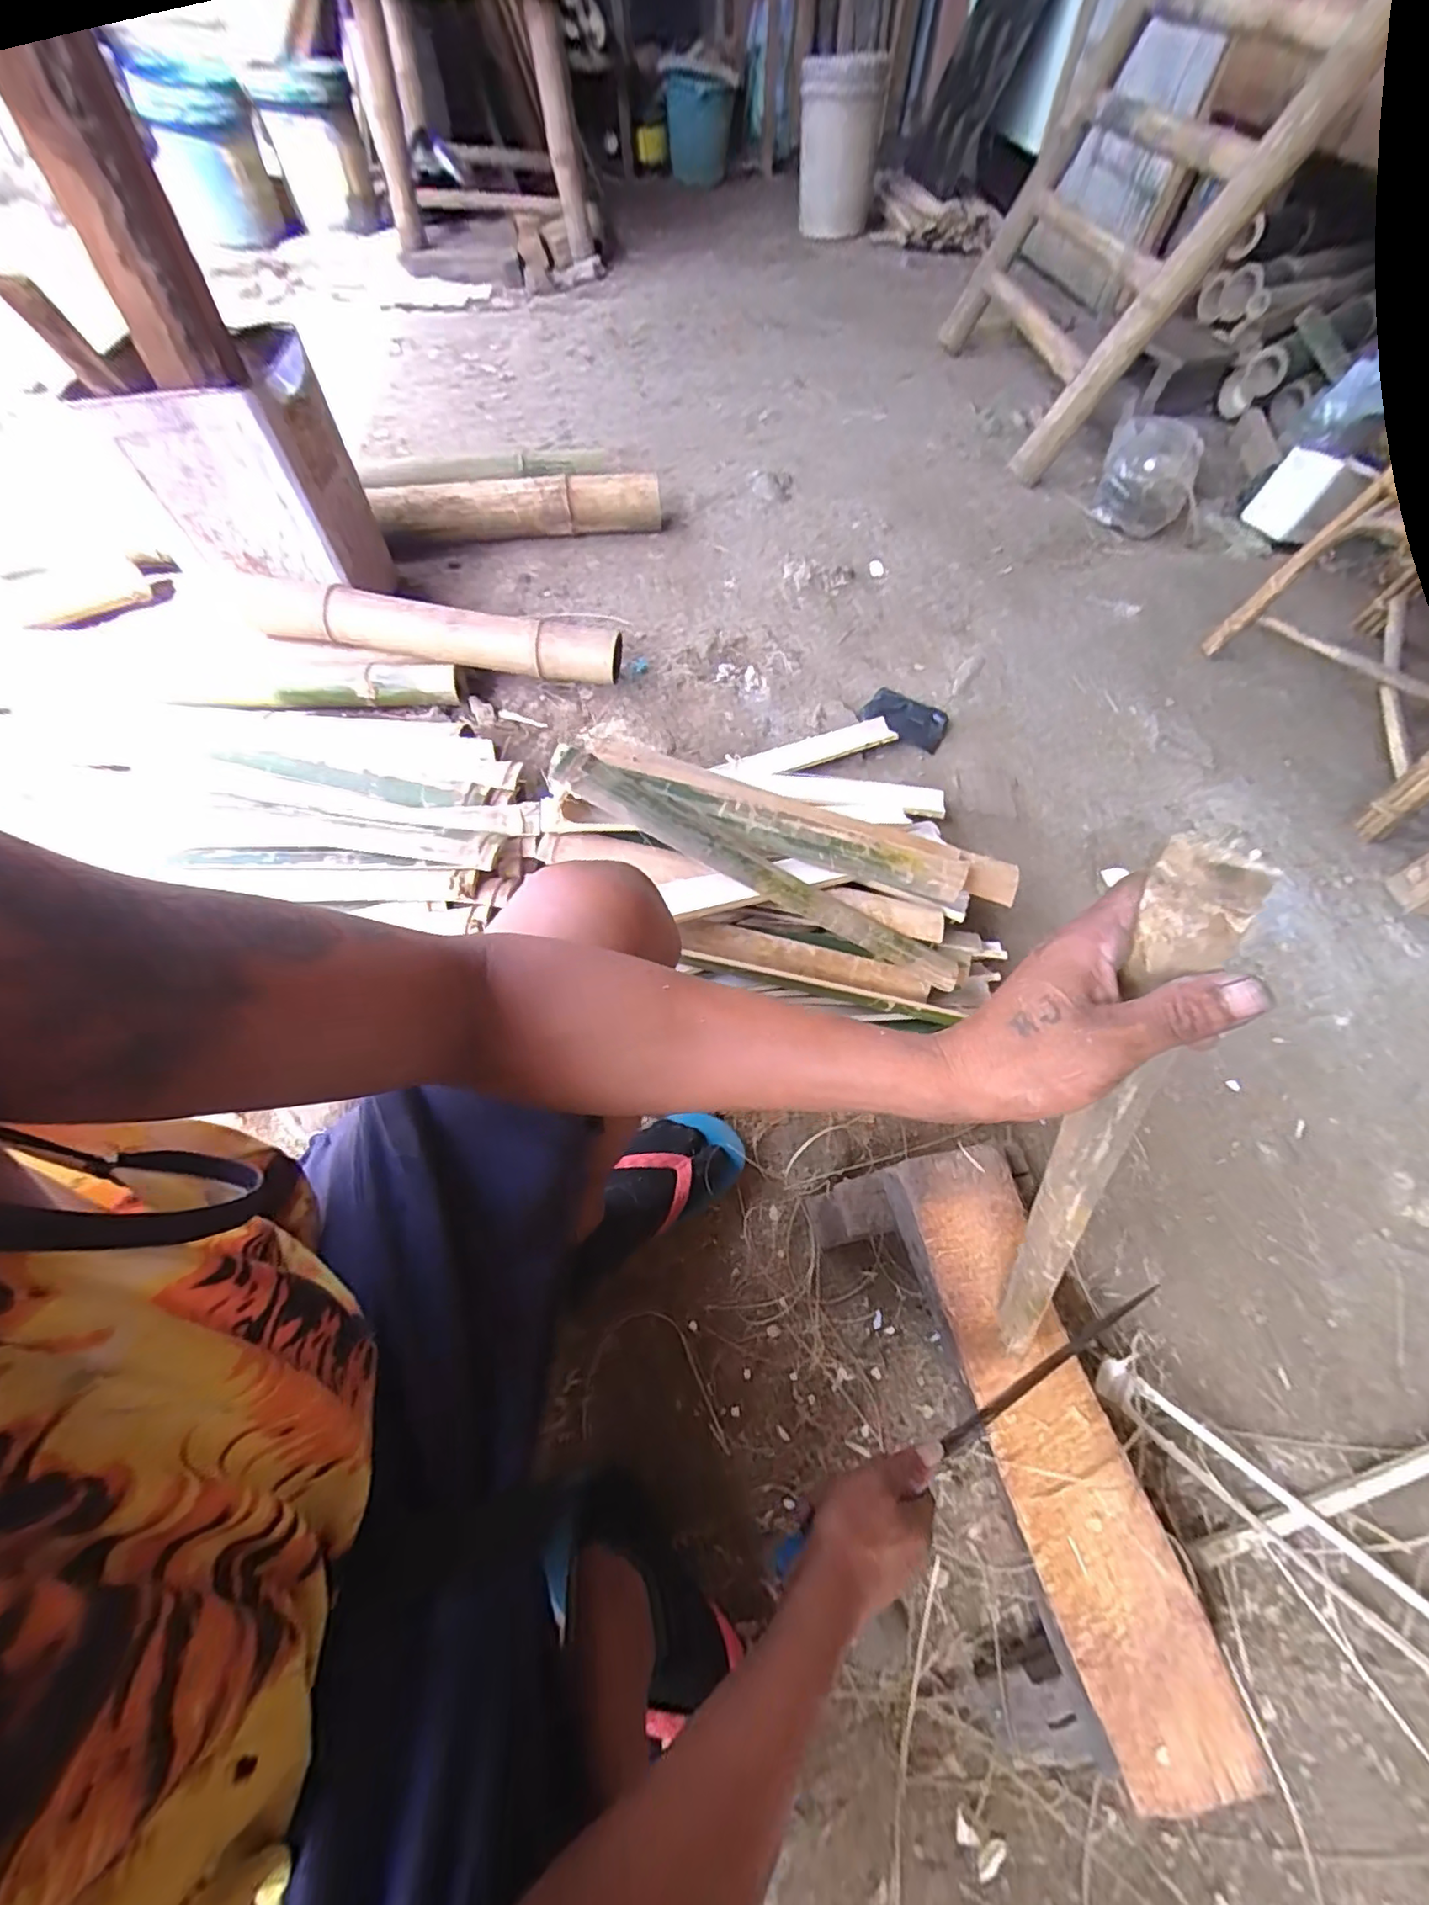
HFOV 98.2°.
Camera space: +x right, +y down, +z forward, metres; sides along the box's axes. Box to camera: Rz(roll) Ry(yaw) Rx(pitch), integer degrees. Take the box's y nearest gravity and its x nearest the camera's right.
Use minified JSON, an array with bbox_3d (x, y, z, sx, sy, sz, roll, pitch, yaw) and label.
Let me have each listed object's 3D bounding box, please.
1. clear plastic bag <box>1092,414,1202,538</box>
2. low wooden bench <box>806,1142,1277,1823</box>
[{"bbox_3d":[0.928,-1.026,1.334,0.178,0.112,0.289,21,62,10],"label":"clear plastic bag"},{"bbox_3d":[0.244,0.407,0.533,0.164,0.121,0.434,-14,62,-10],"label":"low wooden bench"}]

